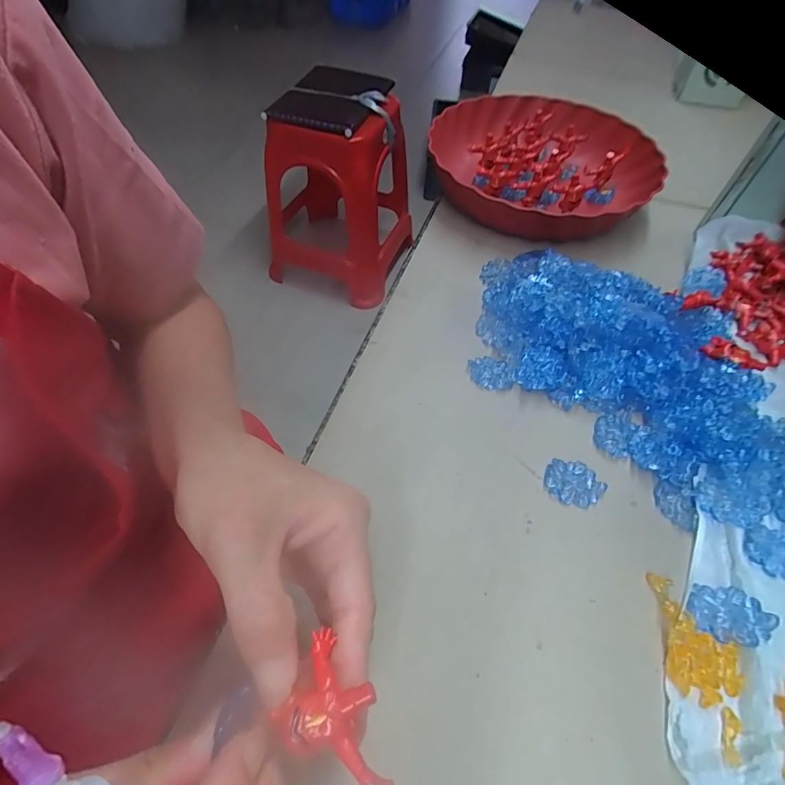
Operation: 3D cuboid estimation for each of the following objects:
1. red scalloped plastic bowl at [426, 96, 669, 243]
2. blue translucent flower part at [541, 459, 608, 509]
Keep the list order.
[{"bbox_3d":[0.163,-0.237,0.470,0.219,0.065,0.224,1,55,-1],"label":"red scalloped plastic bowl"},{"bbox_3d":[0.121,0.059,0.291,0.036,0.004,0.030,33,60,20],"label":"blue translucent flower part"}]

